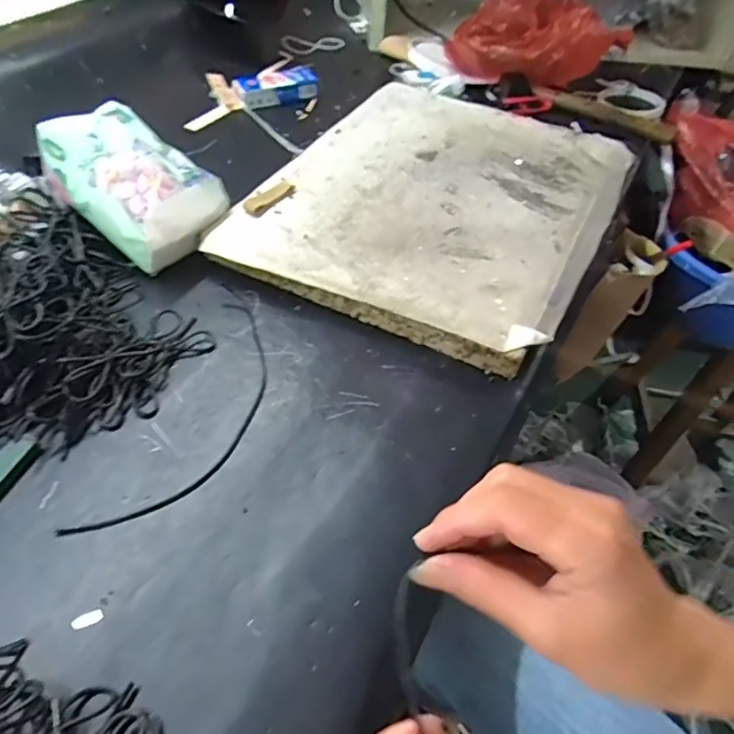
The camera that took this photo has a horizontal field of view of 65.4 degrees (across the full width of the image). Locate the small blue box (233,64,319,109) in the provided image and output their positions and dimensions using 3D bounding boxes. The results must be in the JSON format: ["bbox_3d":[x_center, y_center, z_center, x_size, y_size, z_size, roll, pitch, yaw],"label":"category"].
[{"bbox_3d":[-0.115,-0.366,0.744,0.106,0.028,0.045,-26,56,-25],"label":"small blue box"}]

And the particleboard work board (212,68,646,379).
[{"bbox_3d":[0.086,-0.186,0.583,0.309,0.031,0.407,22,51,14],"label":"particleboard work board"}]

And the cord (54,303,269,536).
[{"bbox_3d":[-0.118,0.032,0.410,0.073,0.004,0.221,16,49,8],"label":"cord"}]

